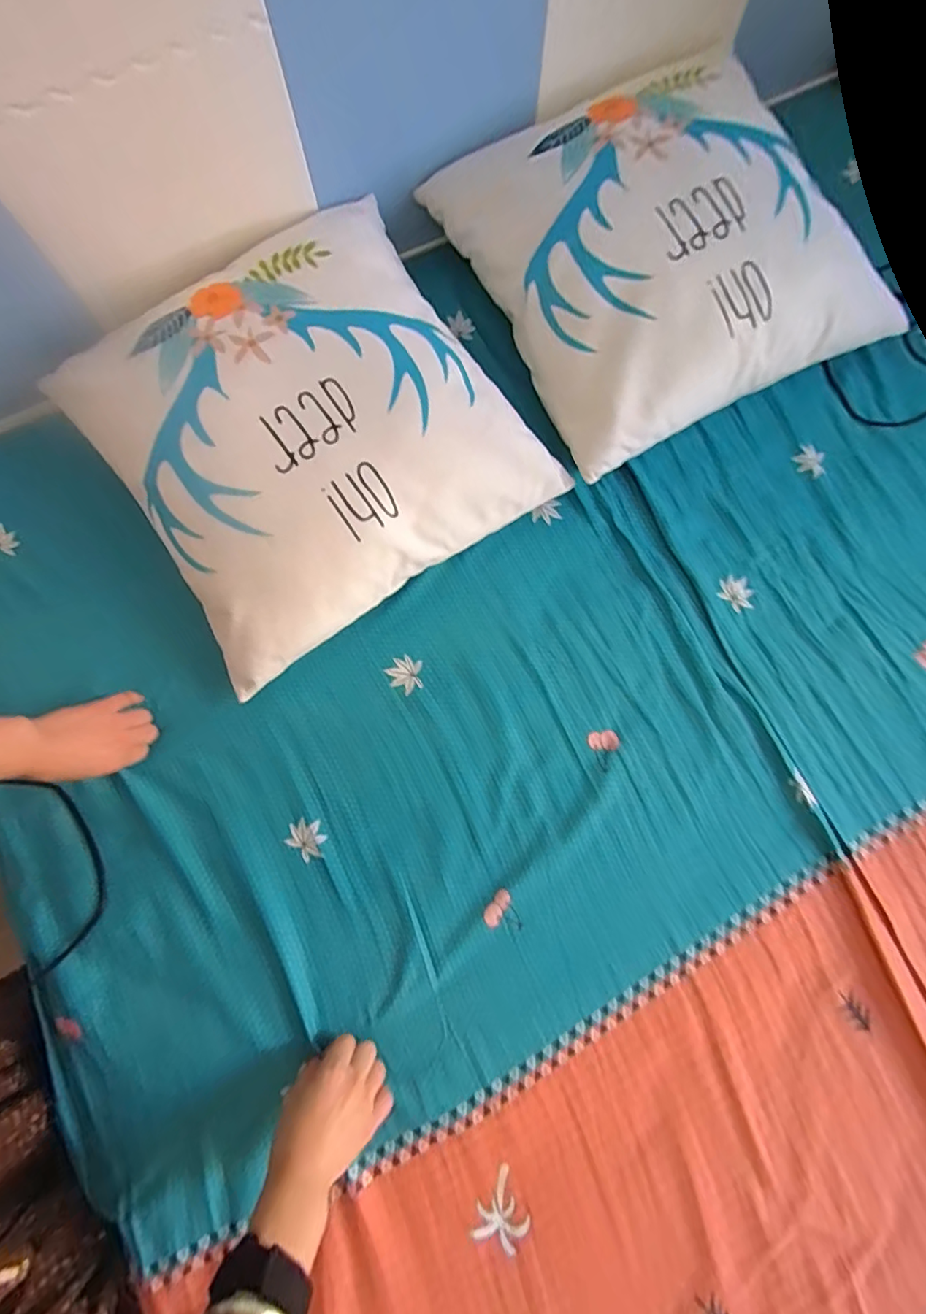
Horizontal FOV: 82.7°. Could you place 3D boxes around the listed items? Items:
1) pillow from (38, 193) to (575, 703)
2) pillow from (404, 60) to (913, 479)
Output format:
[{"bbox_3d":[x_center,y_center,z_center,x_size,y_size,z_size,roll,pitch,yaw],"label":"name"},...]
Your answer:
[{"bbox_3d":[-0.156,-0.231,0.551,0.382,0.123,0.363,-34,75,-5],"label":"pillow"},{"bbox_3d":[0.206,-0.458,0.578,0.382,0.109,0.391,-28,75,-4],"label":"pillow"}]

